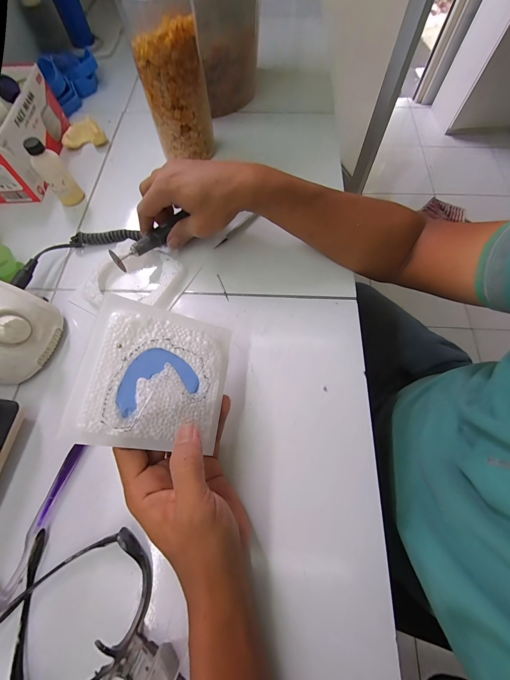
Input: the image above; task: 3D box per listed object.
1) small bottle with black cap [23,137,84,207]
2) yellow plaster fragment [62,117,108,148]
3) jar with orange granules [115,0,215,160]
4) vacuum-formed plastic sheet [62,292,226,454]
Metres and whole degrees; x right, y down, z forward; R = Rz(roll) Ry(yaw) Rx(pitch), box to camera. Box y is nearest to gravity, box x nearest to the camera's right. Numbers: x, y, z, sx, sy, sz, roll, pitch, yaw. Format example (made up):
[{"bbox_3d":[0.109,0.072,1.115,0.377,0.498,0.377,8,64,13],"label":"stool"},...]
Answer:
[{"bbox_3d":[-0.283,-0.236,0.389,0.028,0.079,0.032,7,67,4],"label":"small bottle with black cap"},{"bbox_3d":[-0.296,-0.350,0.469,0.063,0.023,0.045,-35,71,-12],"label":"yellow plaster fragment"},{"bbox_3d":[-0.116,-0.380,0.375,0.092,0.201,0.111,-7,67,-1],"label":"jar with orange granules"},{"bbox_3d":[-0.083,0.029,0.244,0.117,0.014,0.122,17,68,-24],"label":"vacuum-formed plastic sheet"}]

